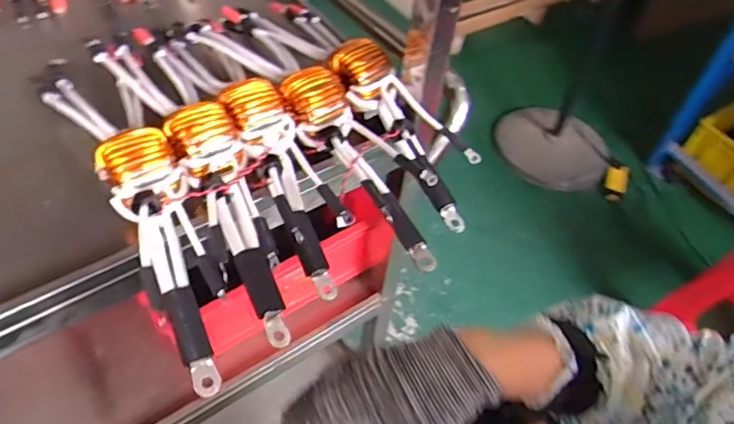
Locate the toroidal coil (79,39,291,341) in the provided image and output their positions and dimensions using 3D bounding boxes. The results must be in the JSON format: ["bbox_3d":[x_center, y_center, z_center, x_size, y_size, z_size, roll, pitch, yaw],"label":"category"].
[{"bbox_3d":[-0.182,-0.062,0.613,0.077,0.093,0.442,-27,58,-25],"label":"toroidal coil"}]

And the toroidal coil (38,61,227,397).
[{"bbox_3d":[-0.239,-0.022,0.585,0.086,0.100,0.432,-26,58,-25],"label":"toroidal coil"}]

